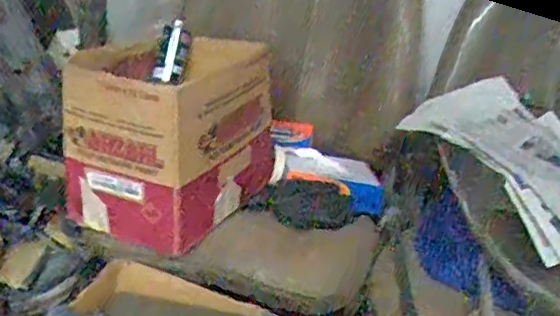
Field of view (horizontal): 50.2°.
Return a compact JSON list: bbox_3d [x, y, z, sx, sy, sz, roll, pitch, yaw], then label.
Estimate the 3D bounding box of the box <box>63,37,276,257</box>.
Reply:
[{"bbox_3d":[-0.177,-0.040,1.028,0.223,0.268,0.334,18,27,20],"label":"box"}]

